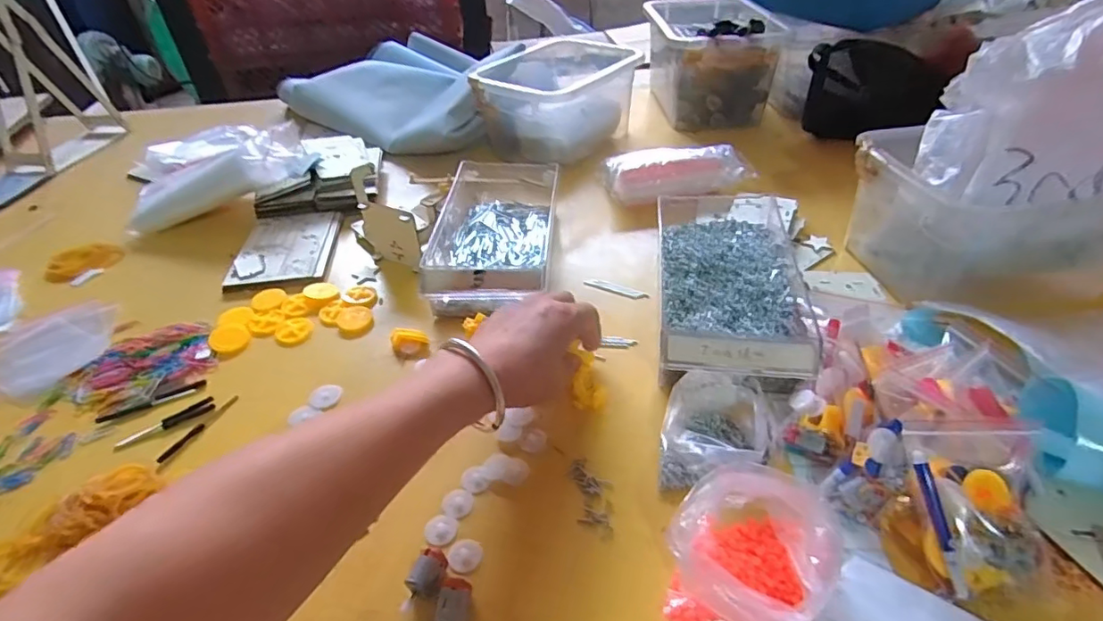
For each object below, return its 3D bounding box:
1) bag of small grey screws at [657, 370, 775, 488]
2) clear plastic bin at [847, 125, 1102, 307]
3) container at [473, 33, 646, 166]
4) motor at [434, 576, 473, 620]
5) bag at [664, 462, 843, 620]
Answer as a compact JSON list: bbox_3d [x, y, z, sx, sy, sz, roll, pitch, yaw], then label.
[{"bbox_3d":[0.123,0.089,0.406,0.079,0.042,0.092,9,42,15],"label":"bag of small grey screws"},{"bbox_3d":[0.423,-0.098,0.538,0.215,0.118,0.164,-8,40,-5],"label":"clear plastic bin"},{"bbox_3d":[0.004,-0.313,0.846,0.184,0.116,0.207,20,46,25],"label":"container"},{"bbox_3d":[-0.059,0.180,0.336,0.018,0.018,0.029,2,41,7],"label":"motor"},{"bbox_3d":[0.119,0.145,0.331,0.089,0.059,0.094,17,45,23],"label":"bag"}]

